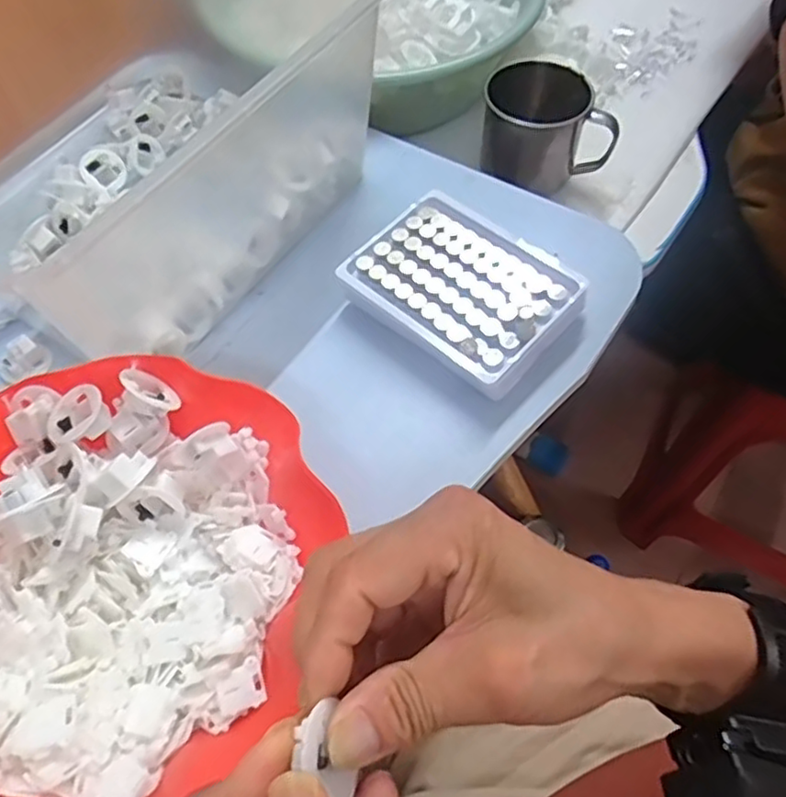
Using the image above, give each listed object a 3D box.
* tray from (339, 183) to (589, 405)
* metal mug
[{"bbox_3d":[0.043,-0.067,0.431,0.135,0.037,0.098,34,65,21],"label":"tray"},{"bbox_3d":[0.121,-0.220,0.545,0.098,0.073,0.072,-10,58,-4],"label":"metal mug"}]

